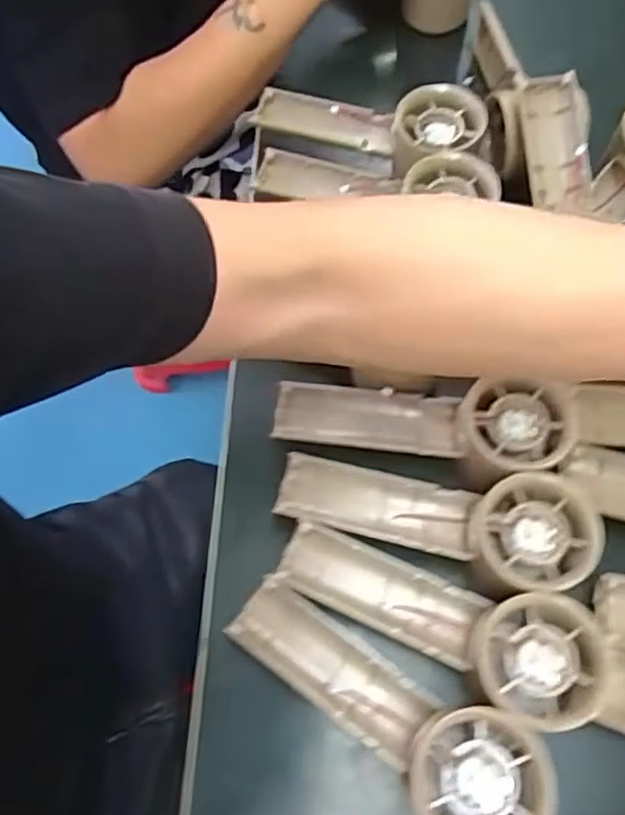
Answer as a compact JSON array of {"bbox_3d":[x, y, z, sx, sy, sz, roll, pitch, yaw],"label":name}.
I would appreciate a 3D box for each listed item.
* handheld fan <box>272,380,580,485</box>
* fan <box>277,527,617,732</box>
[{"bbox_3d":[0.060,0.010,0.353,0.163,0.025,0.054,2,66,4],"label":"handheld fan"},{"bbox_3d":[0.057,0.101,0.313,0.155,0.029,0.052,19,68,10],"label":"fan"}]

